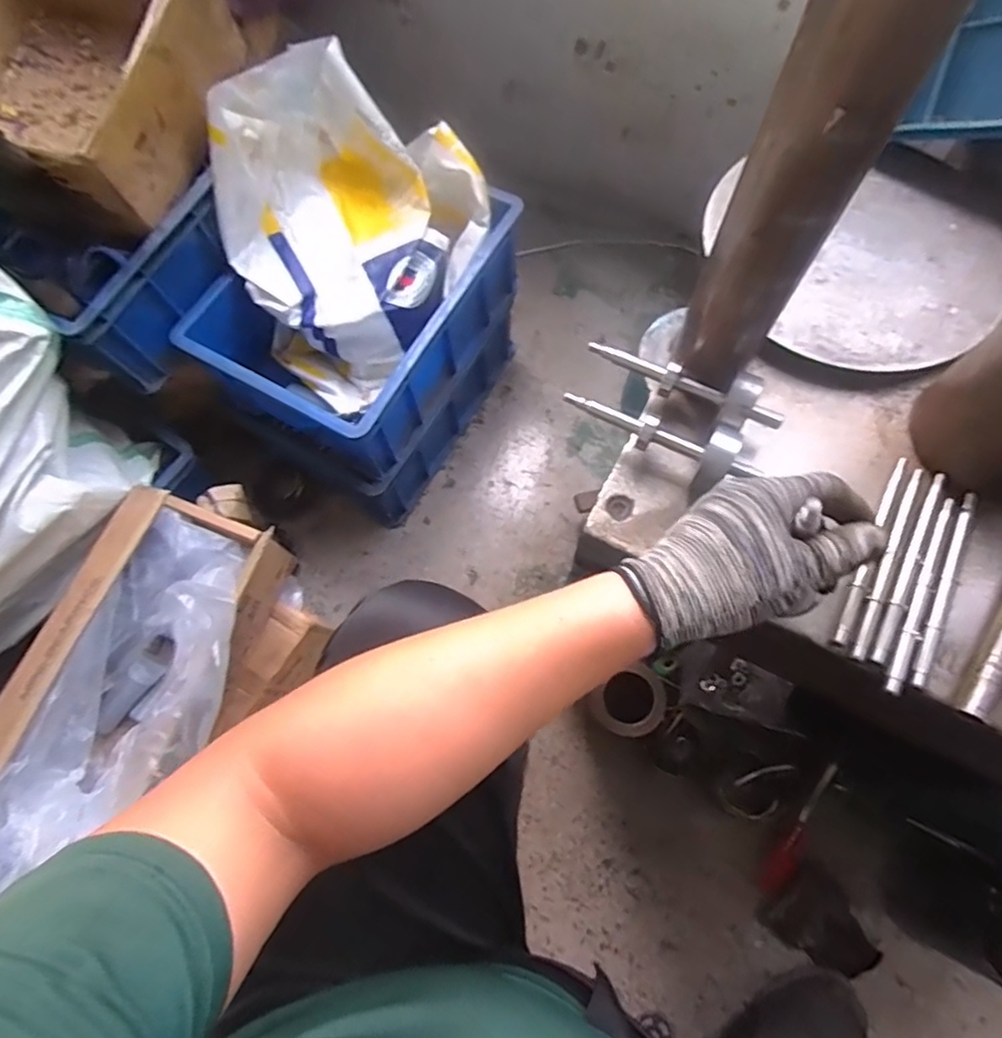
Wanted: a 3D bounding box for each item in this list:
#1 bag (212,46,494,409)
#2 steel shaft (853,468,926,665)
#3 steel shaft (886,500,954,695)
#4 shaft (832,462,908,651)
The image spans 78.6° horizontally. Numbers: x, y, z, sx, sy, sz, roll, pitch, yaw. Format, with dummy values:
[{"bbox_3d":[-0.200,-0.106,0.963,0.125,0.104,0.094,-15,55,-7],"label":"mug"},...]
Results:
[{"bbox_3d":[-0.198,-0.372,0.782,0.311,0.257,0.257,-43,75,-13],"label":"bag"},{"bbox_3d":[0.290,0.031,0.459,0.011,0.006,0.159,24,73,10],"label":"steel shaft"},{"bbox_3d":[0.312,0.055,0.453,0.012,0.006,0.157,26,73,10],"label":"steel shaft"},{"bbox_3d":[0.282,0.022,0.467,0.011,0.008,0.162,24,73,10],"label":"shaft"}]

